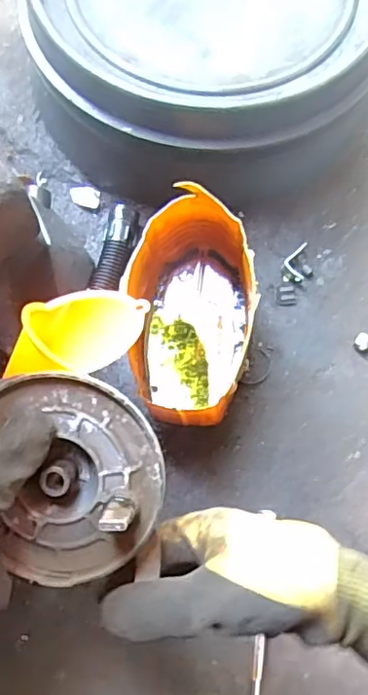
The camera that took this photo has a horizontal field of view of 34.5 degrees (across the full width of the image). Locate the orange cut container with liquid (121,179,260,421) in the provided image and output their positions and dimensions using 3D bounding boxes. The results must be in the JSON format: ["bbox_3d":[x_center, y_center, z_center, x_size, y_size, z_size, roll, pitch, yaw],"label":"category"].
[{"bbox_3d":[0.004,-0.036,0.605,0.116,0.115,0.223,3,71,-1],"label":"orange cut container with liquid"}]

